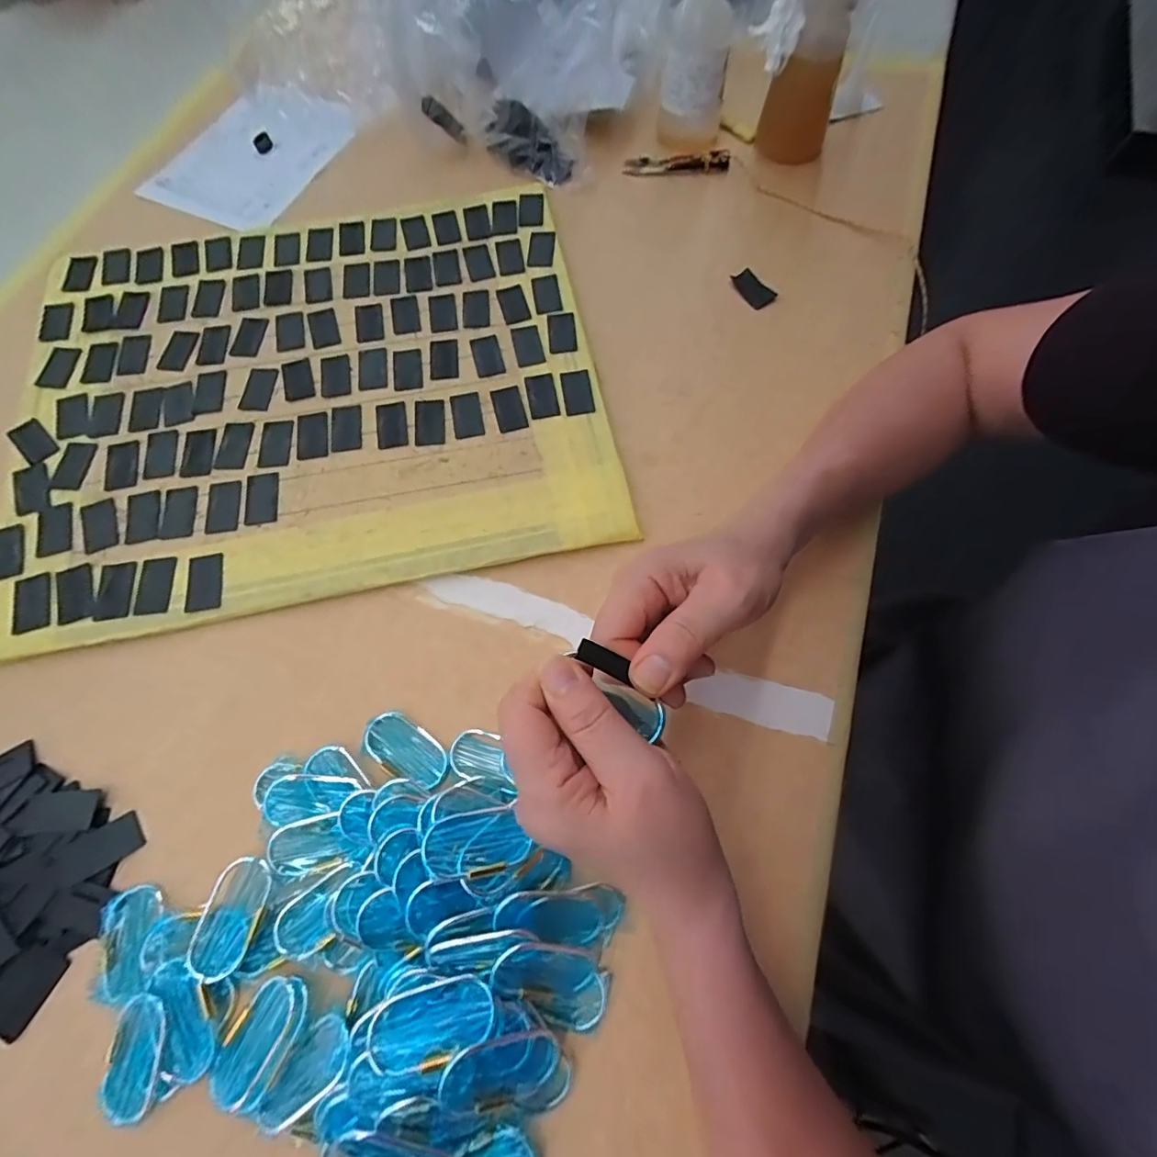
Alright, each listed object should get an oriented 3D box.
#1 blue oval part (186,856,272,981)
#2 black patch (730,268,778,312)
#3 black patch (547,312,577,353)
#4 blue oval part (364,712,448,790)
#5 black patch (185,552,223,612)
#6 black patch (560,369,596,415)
[{"bbox_3d":[-0.198,0.191,0.290,0.033,0.005,0.057,12,70,6],"label":"blue oval part"},{"bbox_3d":[0.156,-0.258,0.455,0.024,0.009,0.044,-27,71,-8],"label":"black patch"},{"bbox_3d":[-0.014,-0.209,0.436,0.023,0.004,0.042,-4,69,0],"label":"black patch"},{"bbox_3d":[-0.109,0.109,0.324,0.057,0.005,0.031,32,73,12],"label":"blue oval part"},{"bbox_3d":[-0.265,0.001,0.362,0.024,0.004,0.042,-9,69,-2],"label":"black patch"},{"bbox_3d":[-0.001,-0.151,0.412,0.024,0.004,0.042,-7,69,-1],"label":"black patch"}]

